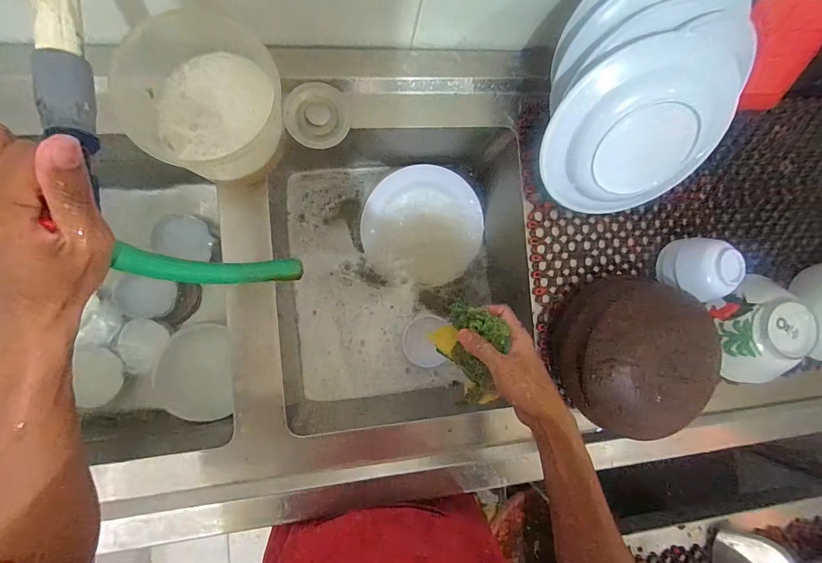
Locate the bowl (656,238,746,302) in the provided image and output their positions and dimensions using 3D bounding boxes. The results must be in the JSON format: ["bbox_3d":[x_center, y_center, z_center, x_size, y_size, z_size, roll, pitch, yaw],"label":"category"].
[{"bbox_3d":[0.409,-0.017,0.555,0.079,0.073,0.084,0,87,-8],"label":"bowl"}]

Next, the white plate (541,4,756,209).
[{"bbox_3d":[0.276,-0.181,0.465,0.220,0.054,0.228,-2,130,-2],"label":"white plate"}]

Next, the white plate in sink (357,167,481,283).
[{"bbox_3d":[0.024,-0.101,0.714,0.217,0.030,0.207,0,87,-8],"label":"white plate in sink"}]

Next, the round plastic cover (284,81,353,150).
[{"bbox_3d":[-0.121,-0.215,0.506,0.081,0.015,0.079,0,87,-8],"label":"round plastic cover"}]

